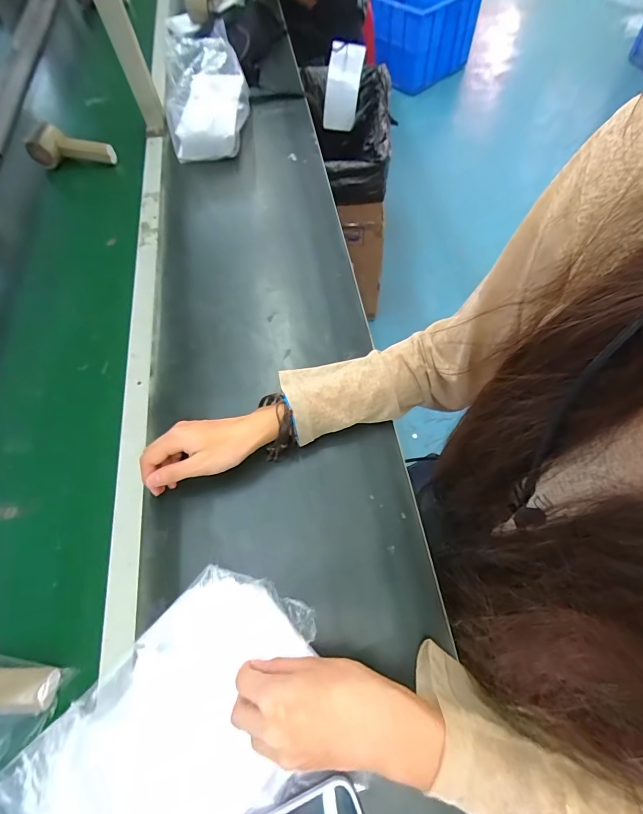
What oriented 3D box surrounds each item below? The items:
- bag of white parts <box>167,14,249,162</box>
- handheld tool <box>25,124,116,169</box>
[{"bbox_3d":[-0.232,-0.630,0.769,0.161,0.110,0.334,-12,63,-8],"label":"bag of white parts"},{"bbox_3d":[-0.447,-0.455,0.680,0.147,0.052,0.047,14,63,6],"label":"handheld tool"}]

